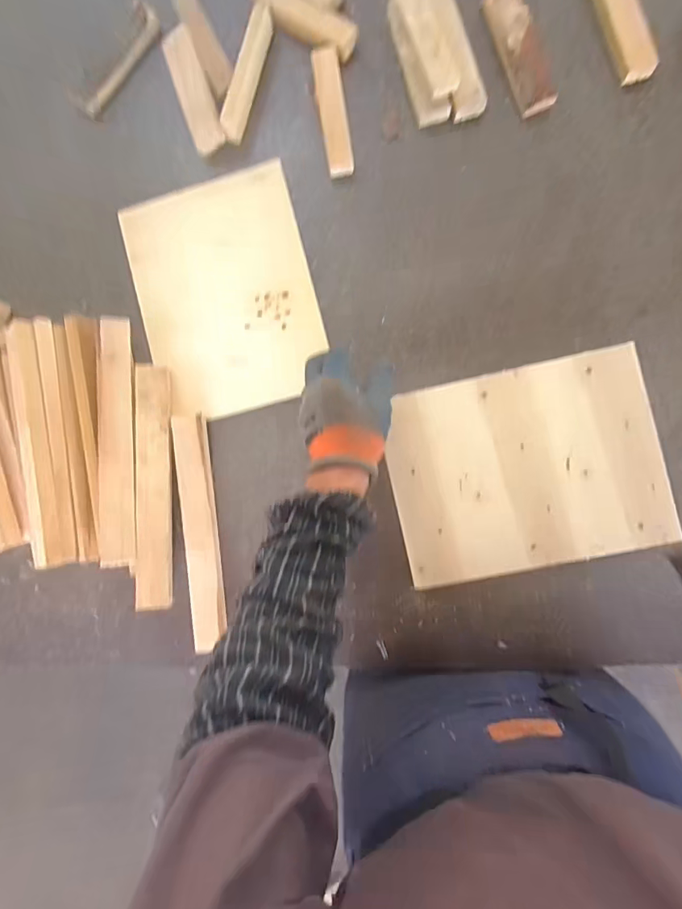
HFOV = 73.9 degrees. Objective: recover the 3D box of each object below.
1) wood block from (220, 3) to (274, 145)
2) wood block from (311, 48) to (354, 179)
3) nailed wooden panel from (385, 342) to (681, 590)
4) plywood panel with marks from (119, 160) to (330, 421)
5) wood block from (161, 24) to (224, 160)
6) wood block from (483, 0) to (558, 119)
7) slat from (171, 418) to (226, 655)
[{"bbox_3d":[-0.122,-0.498,0.591,0.026,0.034,0.164,18,91,7],"label":"wood block"},{"bbox_3d":[-0.009,-0.440,0.584,0.035,0.019,0.159,-9,87,6],"label":"wood block"},{"bbox_3d":[0.213,0.017,0.539,0.296,0.028,0.228,-12,87,6],"label":"nailed wooden panel"},{"bbox_3d":[-0.151,-0.209,0.589,0.226,0.019,0.303,-15,87,6],"label":"plywood panel with marks"},{"bbox_3d":[-0.194,-0.482,0.602,0.041,0.019,0.162,-19,86,6],"label":"wood block"},{"bbox_3d":[0.222,-0.504,0.564,0.049,0.018,0.168,-19,86,6],"label":"wood block"},{"bbox_3d":[-0.178,0.098,0.579,0.041,0.021,0.291,-5,88,6],"label":"slat"}]

